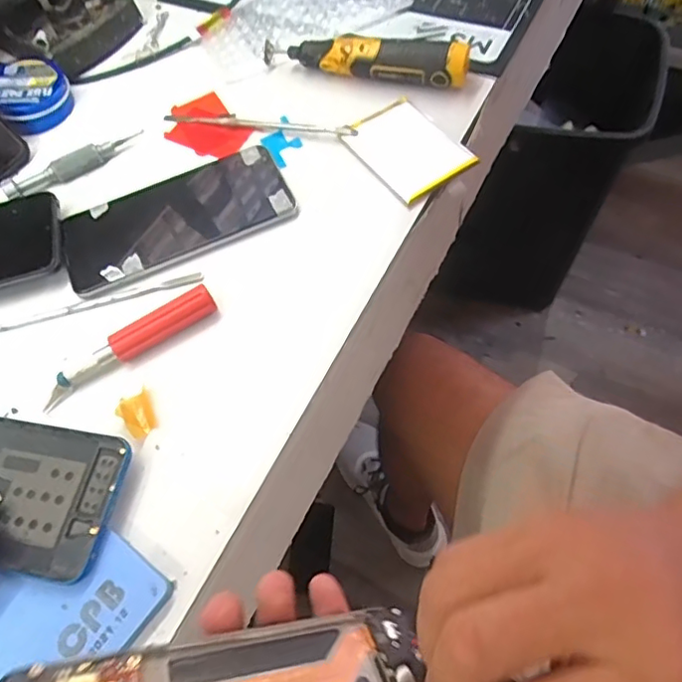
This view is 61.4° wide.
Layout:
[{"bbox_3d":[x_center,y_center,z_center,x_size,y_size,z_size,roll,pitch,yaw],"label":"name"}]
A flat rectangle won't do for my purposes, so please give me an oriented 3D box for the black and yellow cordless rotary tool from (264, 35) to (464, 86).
[{"bbox_3d":[0.018,-0.228,0.454,0.165,0.033,0.032,16,63,11],"label":"black and yellow cordless rotary tool"}]

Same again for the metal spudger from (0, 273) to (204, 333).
[{"bbox_3d":[-0.174,-0.023,0.375,0.167,0.004,0.012,-15,61,-6],"label":"metal spudger"}]

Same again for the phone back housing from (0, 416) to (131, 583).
[{"bbox_3d":[-0.202,0.077,0.315,0.166,0.012,0.075,10,62,7],"label":"phone back housing"}]

